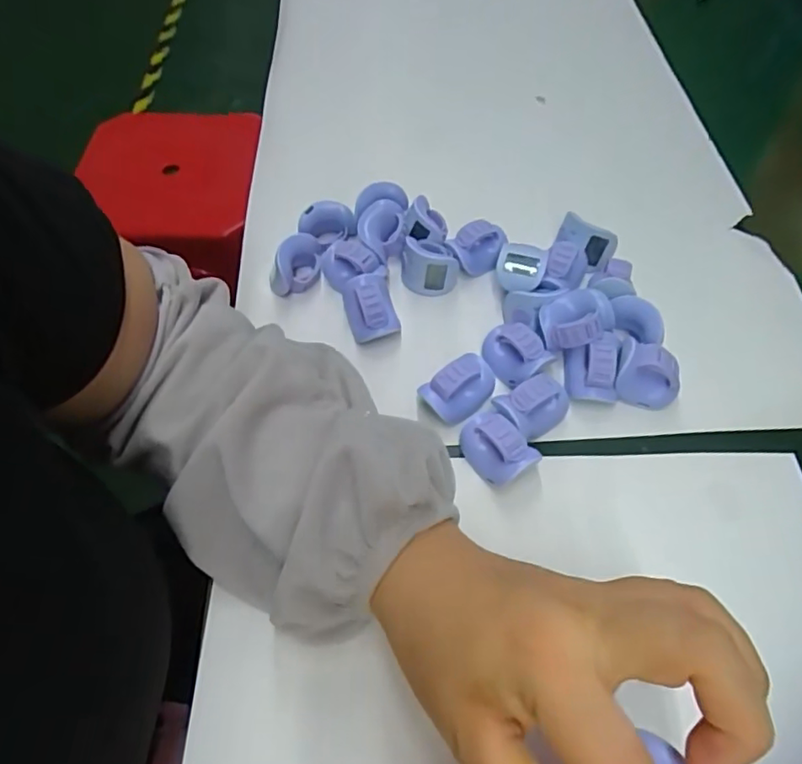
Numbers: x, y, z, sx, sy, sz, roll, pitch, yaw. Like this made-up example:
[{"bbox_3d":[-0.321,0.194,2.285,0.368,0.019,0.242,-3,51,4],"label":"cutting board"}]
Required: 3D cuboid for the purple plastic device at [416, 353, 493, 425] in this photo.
[{"bbox_3d":[0.033,0.001,0.329,0.027,0.026,0.040,39,65,23],"label":"purple plastic device"}]

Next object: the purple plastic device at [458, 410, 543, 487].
[{"bbox_3d":[0.050,0.035,0.308,0.023,0.027,0.040,-38,64,-22],"label":"purple plastic device"}]

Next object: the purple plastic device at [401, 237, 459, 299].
[{"bbox_3d":[0.020,-0.079,0.384,0.036,0.029,0.032,6,57,4],"label":"purple plastic device"}]

